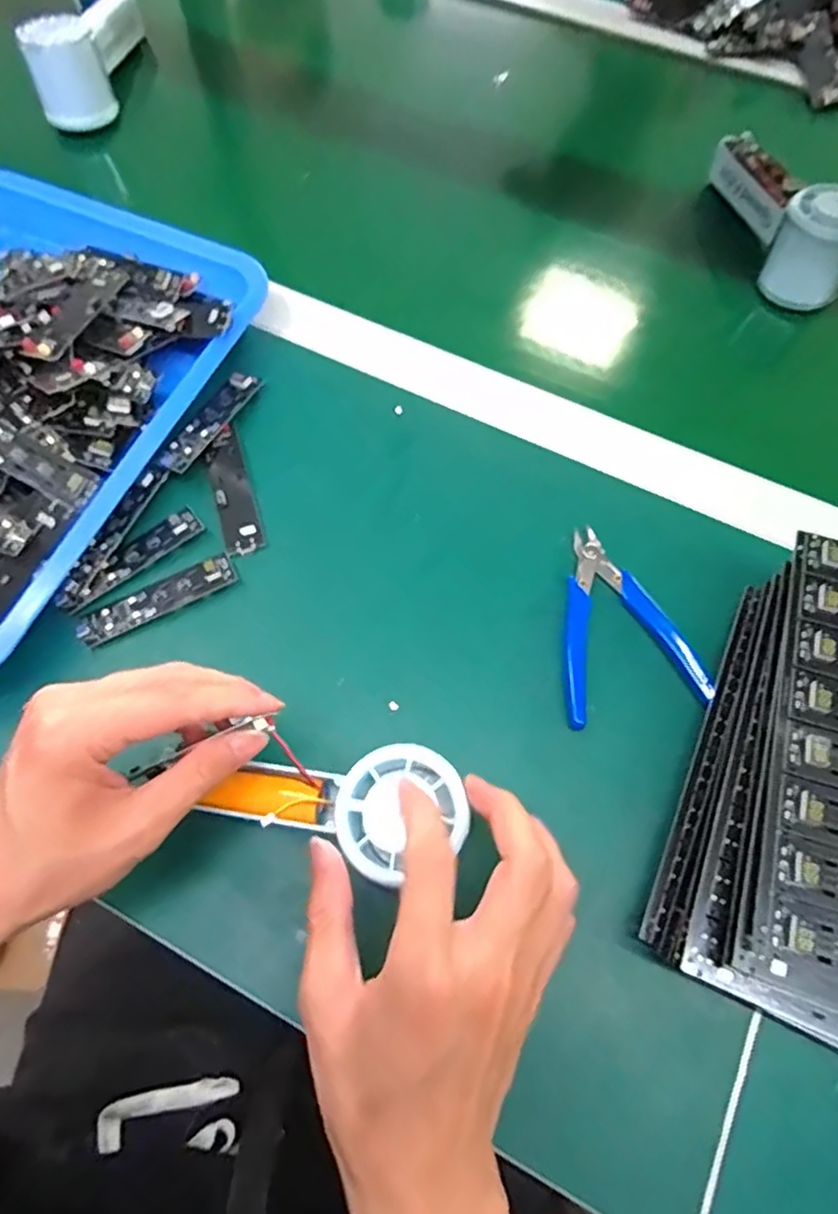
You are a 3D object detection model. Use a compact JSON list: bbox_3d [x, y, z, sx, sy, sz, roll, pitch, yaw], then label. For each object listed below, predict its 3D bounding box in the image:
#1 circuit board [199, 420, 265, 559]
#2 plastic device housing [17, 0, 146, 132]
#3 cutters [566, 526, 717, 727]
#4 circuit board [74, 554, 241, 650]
[{"bbox_3d":[-0.116,-0.073,0.401,0.024,0.007,0.086,-18,69,-7],"label":"circuit board"},{"bbox_3d":[-0.279,-0.472,0.539,0.051,0.057,0.159,1,68,0],"label":"plastic device housing"},{"bbox_3d":[0.113,0.007,0.367,0.078,0.008,0.112,-7,68,-3],"label":"cutters"},{"bbox_3d":[-0.151,-0.005,0.372,0.092,0.006,0.022,-26,70,-10],"label":"circuit board"}]

